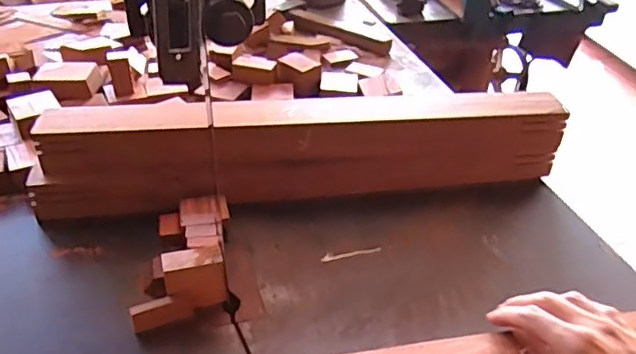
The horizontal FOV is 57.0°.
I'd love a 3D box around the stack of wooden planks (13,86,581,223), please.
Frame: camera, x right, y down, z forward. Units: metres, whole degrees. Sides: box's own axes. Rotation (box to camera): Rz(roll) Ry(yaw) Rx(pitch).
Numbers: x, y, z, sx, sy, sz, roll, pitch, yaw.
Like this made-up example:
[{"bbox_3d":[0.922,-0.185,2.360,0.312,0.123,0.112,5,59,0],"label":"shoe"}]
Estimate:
[{"bbox_3d":[-0.015,-0.035,0.687,0.602,0.116,0.090,-5,37,-9],"label":"stack of wooden planks"}]

